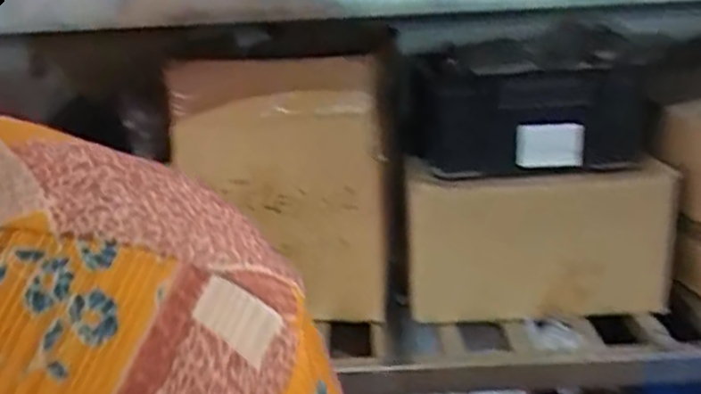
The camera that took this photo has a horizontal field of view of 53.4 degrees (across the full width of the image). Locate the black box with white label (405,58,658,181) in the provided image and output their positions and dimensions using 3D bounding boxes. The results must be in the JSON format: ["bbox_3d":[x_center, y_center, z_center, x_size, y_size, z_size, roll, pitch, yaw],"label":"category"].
[{"bbox_3d":[0.217,-0.104,0.911,0.267,0.129,0.157,-4,18,-2],"label":"black box with white label"}]

